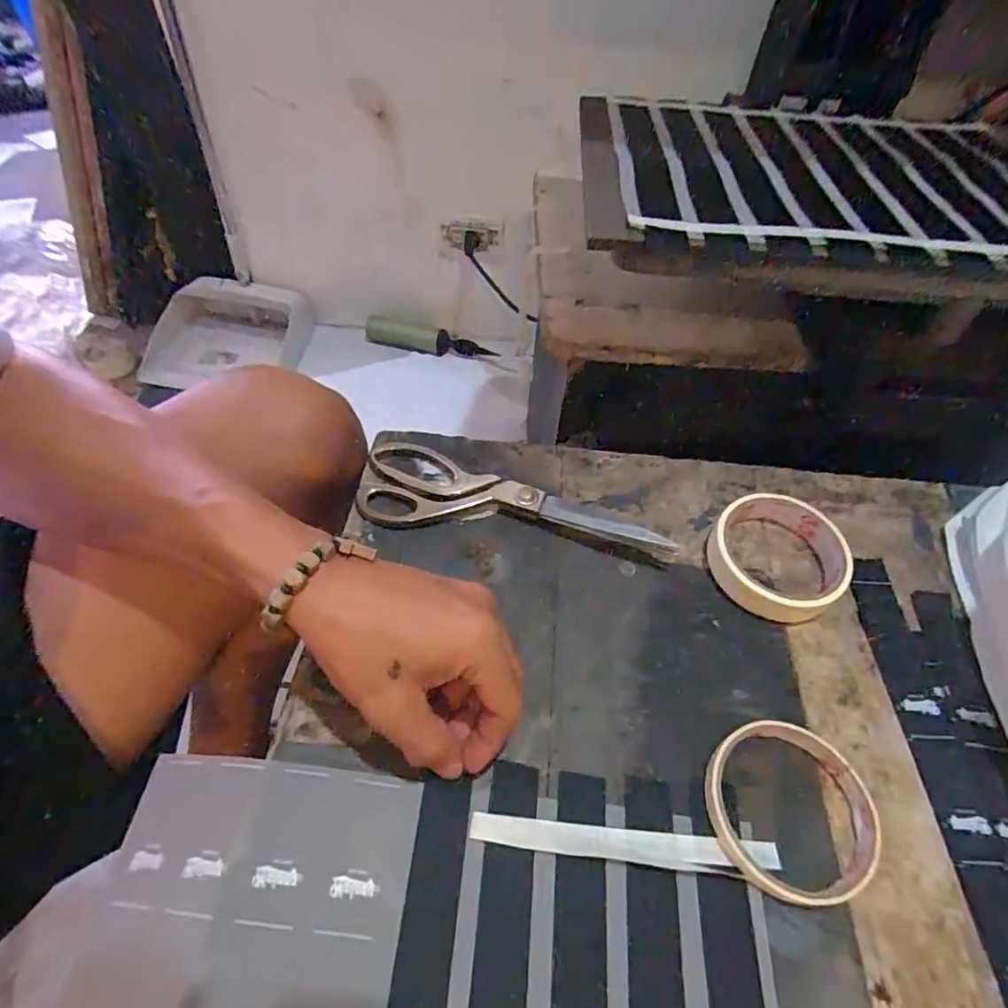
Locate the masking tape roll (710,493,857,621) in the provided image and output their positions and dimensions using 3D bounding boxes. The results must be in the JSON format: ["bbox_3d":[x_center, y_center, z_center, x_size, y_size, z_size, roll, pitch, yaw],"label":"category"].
[{"bbox_3d":[0.189,0.035,0.380,0.085,0.029,0.089,3,53,-4],"label":"masking tape roll"}]

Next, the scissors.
[{"bbox_3d":[0.008,-0.008,0.406,0.221,0.016,0.073,6,52,-1],"label":"scissors"}]

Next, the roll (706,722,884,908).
[{"bbox_3d":[0.154,0.163,0.295,0.087,0.013,0.083,3,53,-4],"label":"roll"}]

